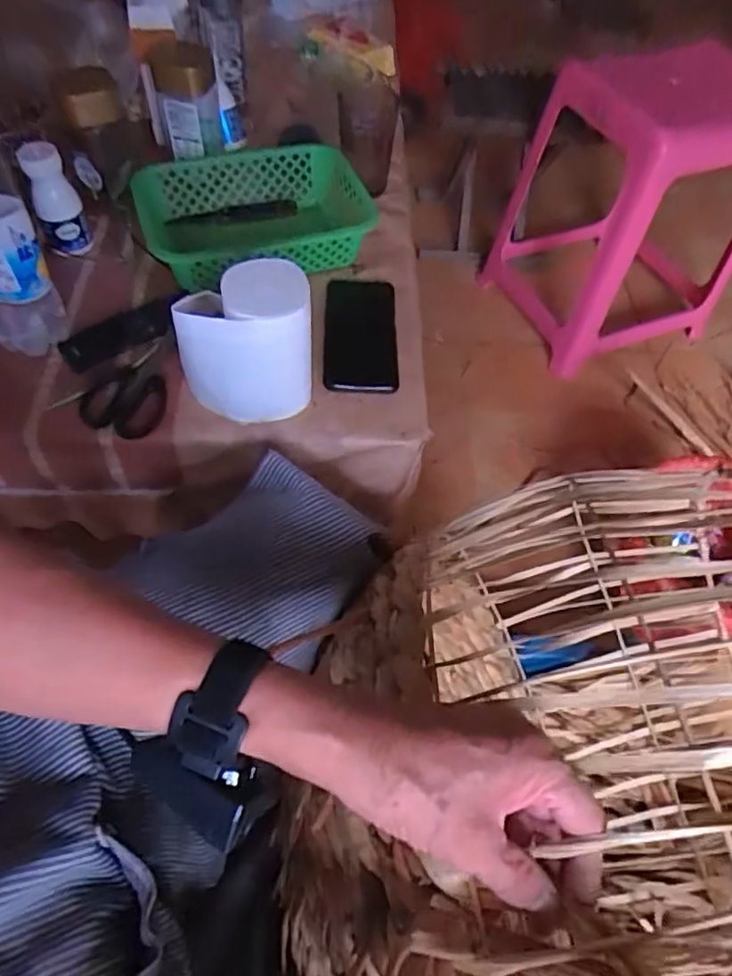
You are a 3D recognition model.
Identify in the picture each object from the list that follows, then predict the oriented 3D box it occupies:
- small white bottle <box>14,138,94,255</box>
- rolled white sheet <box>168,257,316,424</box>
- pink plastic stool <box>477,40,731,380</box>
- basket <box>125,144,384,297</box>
[{"bbox_3d":[-0.340,-0.314,0.681,0.048,0.105,0.040,-21,60,-15],"label":"small white bottle"},{"bbox_3d":[-0.107,-0.129,0.562,0.114,0.123,0.078,-4,58,-5],"label":"rolled white sheet"},{"bbox_3d":[0.499,-0.534,1.195,0.371,0.447,0.343,-20,60,-14],"label":"pink plastic stool"},{"bbox_3d":[-0.126,-0.313,0.731,0.257,0.066,0.181,-14,59,-12],"label":"basket"}]

